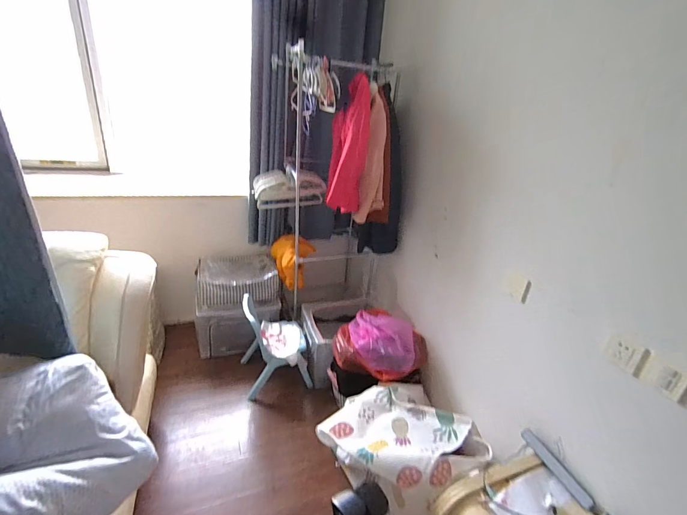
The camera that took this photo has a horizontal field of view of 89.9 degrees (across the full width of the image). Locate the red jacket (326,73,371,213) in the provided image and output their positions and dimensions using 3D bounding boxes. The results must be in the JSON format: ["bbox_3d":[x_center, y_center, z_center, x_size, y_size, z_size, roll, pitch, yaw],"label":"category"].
[{"bbox_3d":[0.013,-0.611,1.880,0.171,0.614,0.435,3,24,-7],"label":"red jacket"}]

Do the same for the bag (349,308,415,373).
[{"bbox_3d":[0.204,0.439,1.844,0.366,0.123,0.318,12,25,12],"label":"bag"}]

